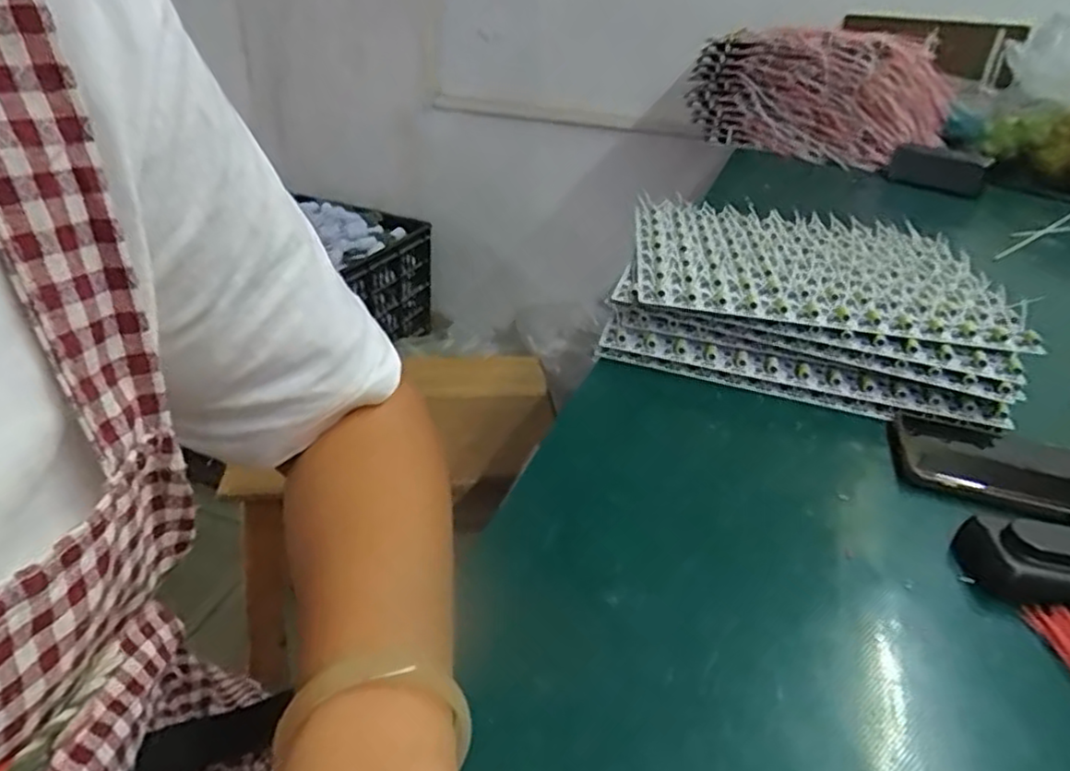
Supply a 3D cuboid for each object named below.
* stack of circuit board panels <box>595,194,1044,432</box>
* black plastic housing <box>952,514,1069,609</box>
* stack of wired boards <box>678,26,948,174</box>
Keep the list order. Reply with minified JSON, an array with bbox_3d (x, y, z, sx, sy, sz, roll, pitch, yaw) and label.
[{"bbox_3d":[0.233,-0.082,0.622,0.309,0.061,0.296,10,32,10],"label":"stack of circuit board panels"},{"bbox_3d":[0.279,0.094,0.356,0.104,0.026,0.046,14,33,16],"label":"black plastic housing"},{"bbox_3d":[0.451,-0.479,1.155,0.387,0.187,0.094,26,39,33],"label":"stack of wired boards"}]

